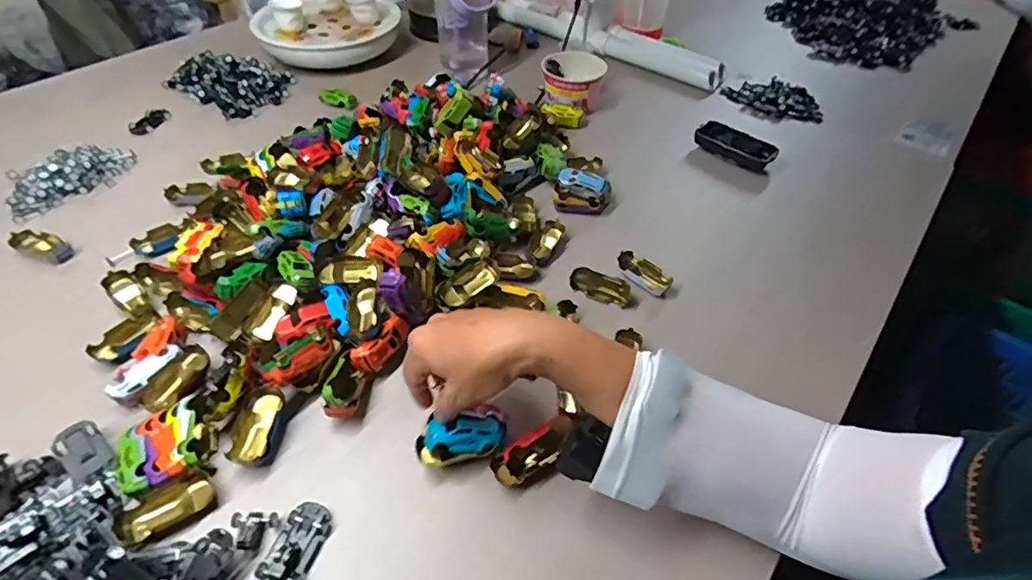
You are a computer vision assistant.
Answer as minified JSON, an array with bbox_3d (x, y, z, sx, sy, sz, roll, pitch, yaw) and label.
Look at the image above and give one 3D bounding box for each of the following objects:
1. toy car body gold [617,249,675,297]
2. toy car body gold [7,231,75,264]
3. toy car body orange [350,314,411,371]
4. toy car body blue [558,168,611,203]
[{"bbox_3d":[0.140,-0.020,0.574,0.032,0.017,0.062,-33,55,-27],"label":"toy car body gold"},{"bbox_3d":[-0.533,-0.049,0.588,0.069,0.020,0.031,17,49,16],"label":"toy car body gold"},{"bbox_3d":[-0.124,0.050,0.488,0.025,0.021,0.063,26,52,22],"label":"toy car body orange"},{"bbox_3d":[0.084,-0.133,0.651,0.066,0.025,0.025,19,50,17],"label":"toy car body blue"}]

